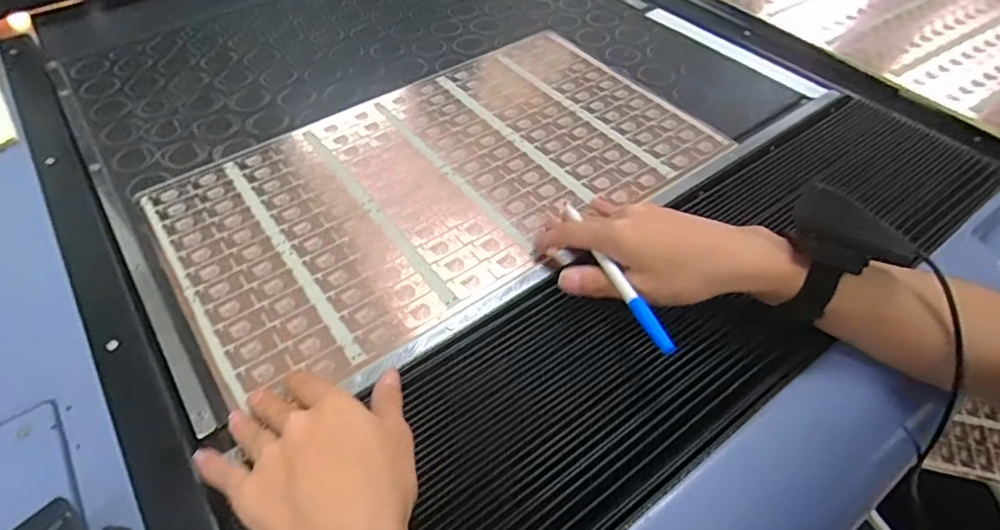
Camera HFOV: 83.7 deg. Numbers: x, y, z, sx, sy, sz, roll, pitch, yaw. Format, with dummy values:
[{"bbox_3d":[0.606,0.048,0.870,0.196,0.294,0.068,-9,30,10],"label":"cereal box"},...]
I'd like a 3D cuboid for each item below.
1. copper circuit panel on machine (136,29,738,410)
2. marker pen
[{"bbox_3d":[-0.054,-0.091,0.546,0.497,0.007,0.283,-30,56,-21],"label":"copper circuit panel on machine"},{"bbox_3d":[0.081,0.002,0.410,0.009,0.011,0.170,-14,41,-11],"label":"marker pen"}]

